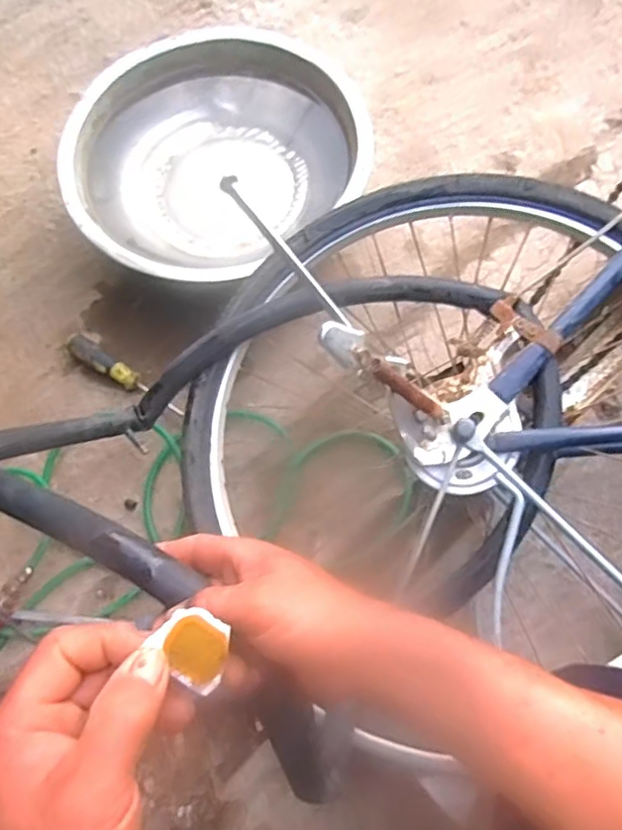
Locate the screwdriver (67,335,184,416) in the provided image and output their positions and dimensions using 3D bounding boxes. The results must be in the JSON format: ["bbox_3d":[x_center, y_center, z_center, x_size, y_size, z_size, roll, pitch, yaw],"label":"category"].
[{"bbox_3d":[-0.221,-0.043,0.748,0.175,0.036,0.029,33,74,13],"label":"screwdriver"}]

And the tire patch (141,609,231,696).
[{"bbox_3d":[-0.054,0.107,0.290,0.037,0.004,0.029,44,63,-29],"label":"tire patch"}]

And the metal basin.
[{"bbox_3d":[-0.126,-0.331,0.827,0.373,0.106,0.342,-18,70,-5],"label":"metal basin"}]

